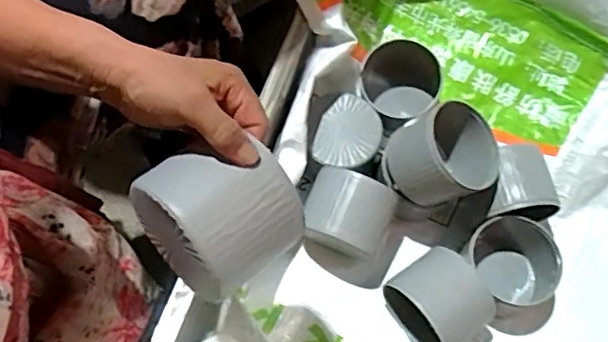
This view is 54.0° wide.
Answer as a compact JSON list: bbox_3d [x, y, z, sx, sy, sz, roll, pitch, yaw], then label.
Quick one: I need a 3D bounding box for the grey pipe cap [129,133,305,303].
[{"bbox_3d":[-0.056,0.035,0.426,0.091,0.078,0.097,-37,70,-20],"label":"grey pipe cap"}]

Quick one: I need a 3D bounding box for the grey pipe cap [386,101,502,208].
[{"bbox_3d":[0.165,-0.018,0.708,0.102,0.089,0.106,-19,82,-36],"label":"grey pipe cap"}]

